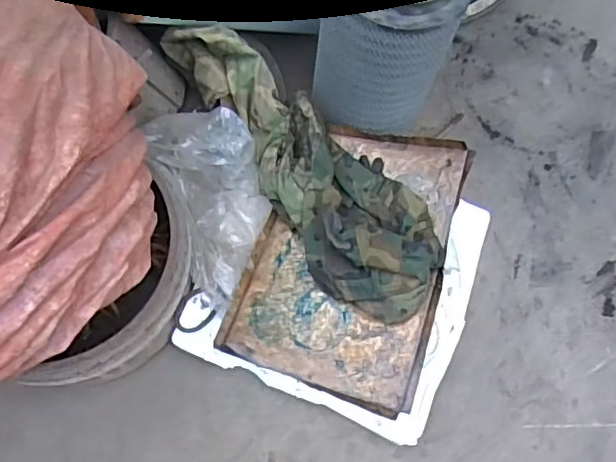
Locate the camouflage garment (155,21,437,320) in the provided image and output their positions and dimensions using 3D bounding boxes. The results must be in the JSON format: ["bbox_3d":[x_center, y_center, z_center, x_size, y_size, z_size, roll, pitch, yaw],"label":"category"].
[{"bbox_3d":[-0.024,-0.174,1.214,0.247,0.142,0.777,-36,67,-16],"label":"camouflage garment"}]

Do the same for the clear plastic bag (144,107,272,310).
[{"bbox_3d":[-0.192,-0.089,1.239,0.210,0.114,0.457,-20,63,-9],"label":"clear plastic bag"}]

